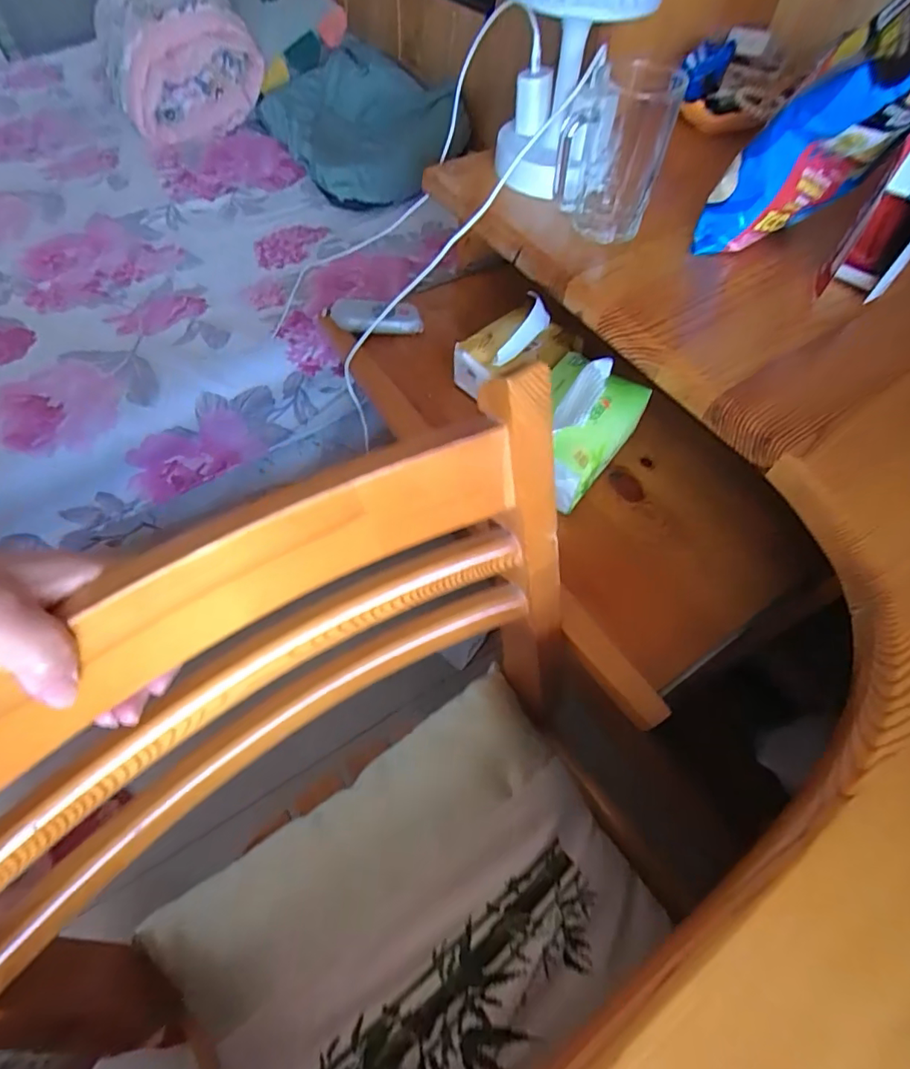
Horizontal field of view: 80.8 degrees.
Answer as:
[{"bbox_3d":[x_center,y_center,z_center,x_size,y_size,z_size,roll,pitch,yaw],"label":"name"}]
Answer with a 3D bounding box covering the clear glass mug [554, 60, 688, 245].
[{"bbox_3d":[0.142,-0.343,0.484,0.089,0.125,0.077,17,60,10],"label":"clear glass mug"}]

